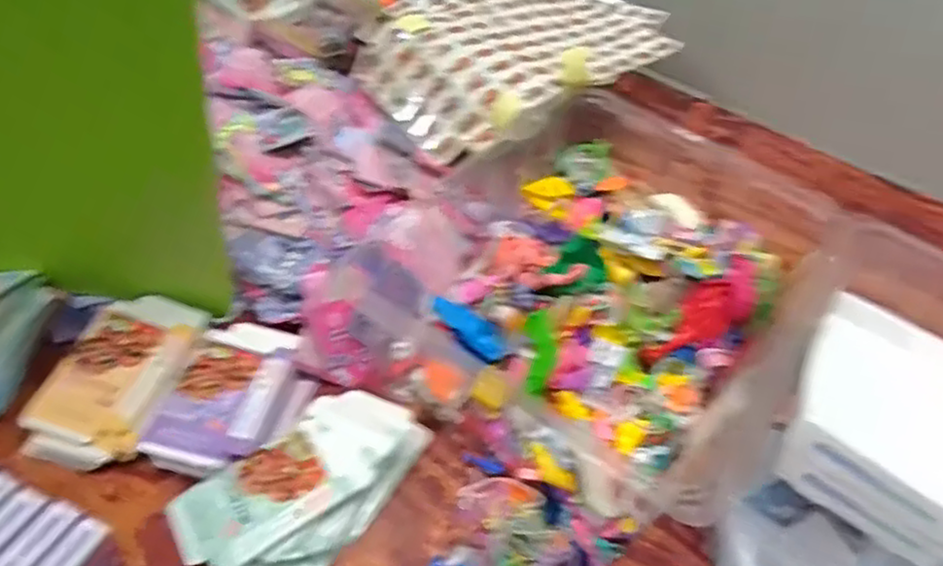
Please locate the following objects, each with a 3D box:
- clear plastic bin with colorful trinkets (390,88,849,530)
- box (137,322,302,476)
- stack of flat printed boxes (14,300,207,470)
[{"bbox_3d":[0.145,-0.017,0.742,0.361,0.093,0.453,28,49,15],"label":"clear plastic bin with colorful trinkets"},{"bbox_3d":[-0.215,0.095,0.646,0.091,0.019,0.146,14,47,3],"label":"box"},{"bbox_3d":[-0.311,0.083,0.640,0.094,0.027,0.166,17,47,5],"label":"stack of flat printed boxes"}]

